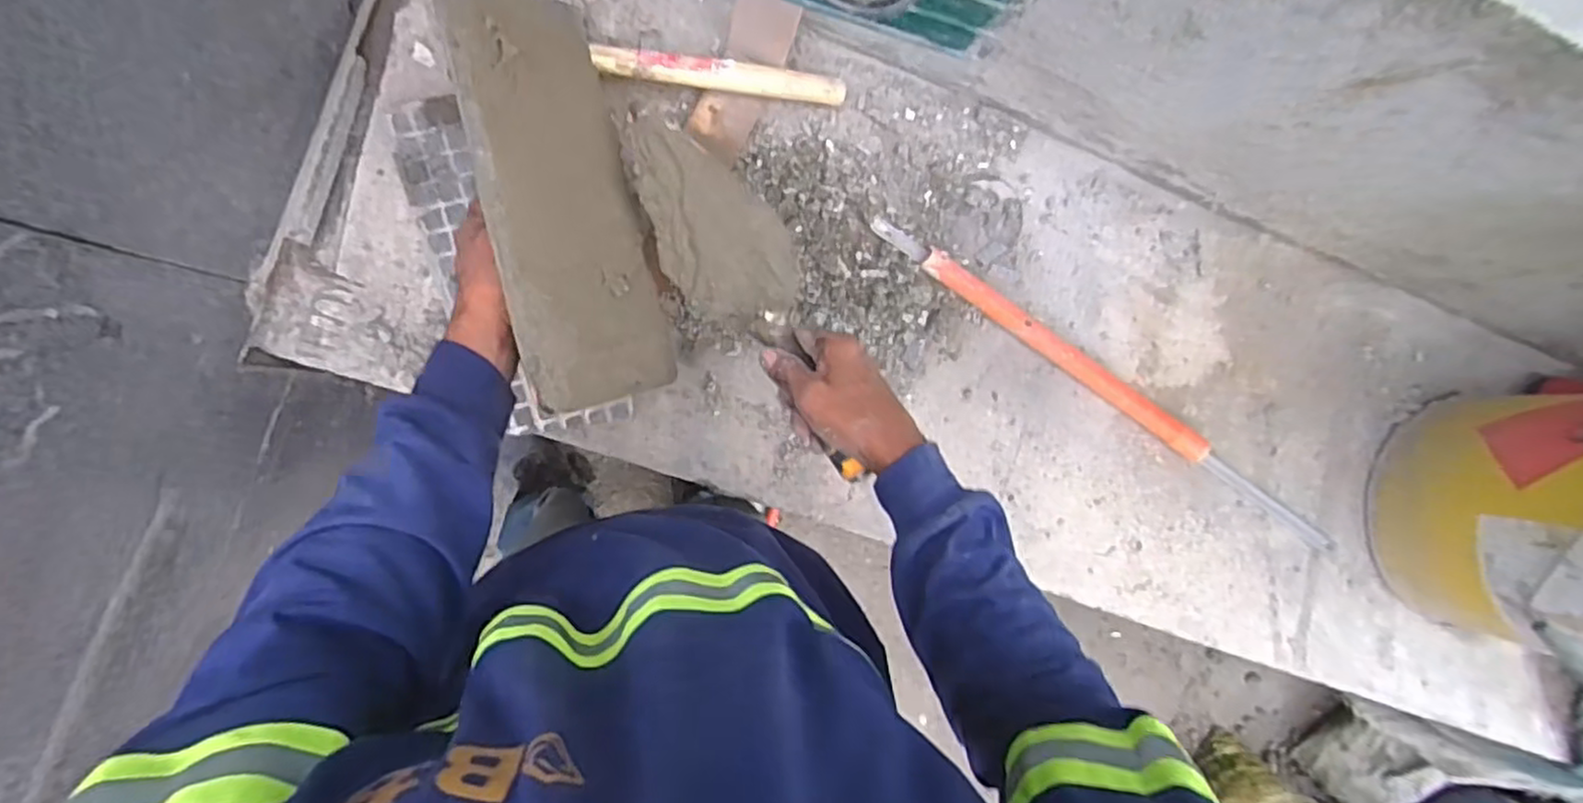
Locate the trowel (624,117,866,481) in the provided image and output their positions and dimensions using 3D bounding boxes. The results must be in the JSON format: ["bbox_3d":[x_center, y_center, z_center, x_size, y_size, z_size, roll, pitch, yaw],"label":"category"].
[{"bbox_3d":[-0.030,-0.092,0.579,0.090,0.067,0.314,-34,87,-8],"label":"trowel"}]

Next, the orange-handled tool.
[{"bbox_3d":[0.355,-0.010,0.782,0.634,0.025,0.030,34,85,-8],"label":"orange-handled tool"}]

